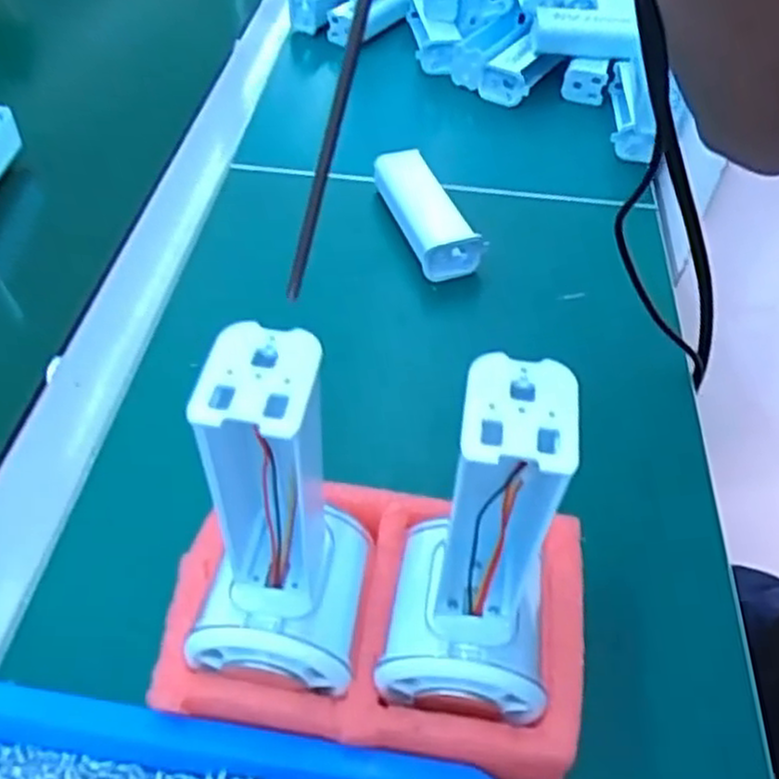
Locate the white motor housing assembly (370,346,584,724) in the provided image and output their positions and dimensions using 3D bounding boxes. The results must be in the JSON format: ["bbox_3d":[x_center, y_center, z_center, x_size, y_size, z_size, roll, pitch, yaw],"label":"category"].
[{"bbox_3d":[0.031,0.043,0.212,0.055,0.119,0.052,9,49,7],"label":"white motor housing assembly"}]

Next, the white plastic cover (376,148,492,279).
[{"bbox_3d":[0.021,-0.111,0.464,0.039,0.028,0.096,-15,51,-14],"label":"white plastic cover"}]

